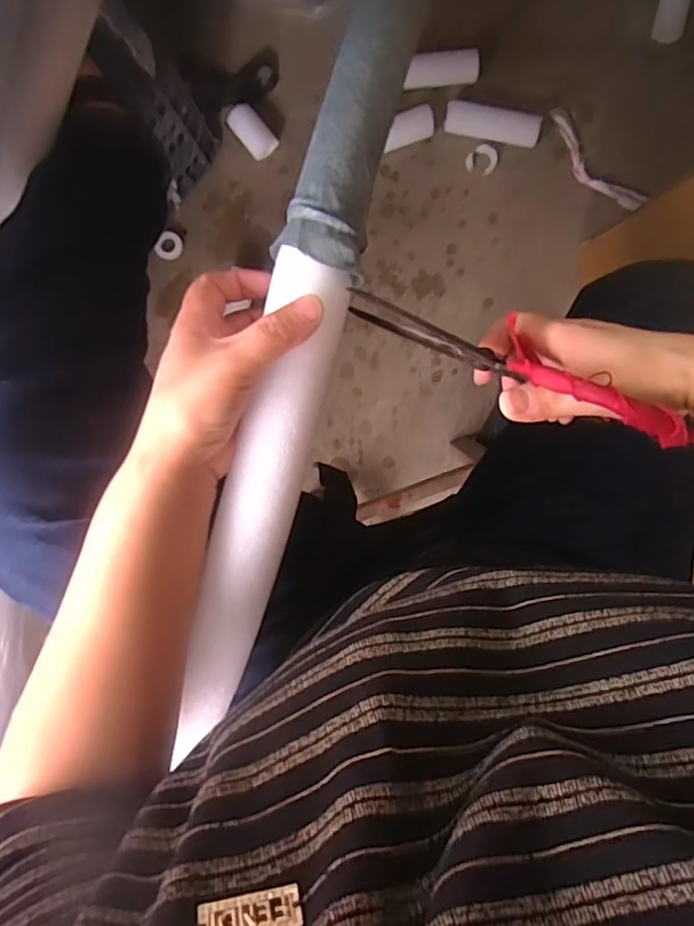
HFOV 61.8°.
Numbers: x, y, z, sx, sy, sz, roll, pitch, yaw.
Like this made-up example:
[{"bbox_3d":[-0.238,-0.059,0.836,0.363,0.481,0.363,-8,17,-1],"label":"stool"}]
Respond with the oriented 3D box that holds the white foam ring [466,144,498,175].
[{"bbox_3d":[0.218,-0.489,0.933,0.049,0.009,0.042,11,98,-1],"label":"white foam ring"}]

